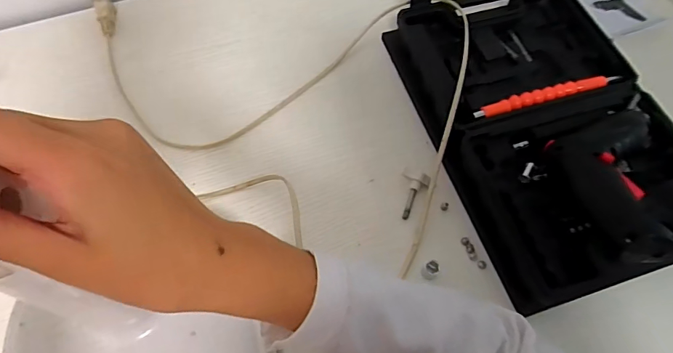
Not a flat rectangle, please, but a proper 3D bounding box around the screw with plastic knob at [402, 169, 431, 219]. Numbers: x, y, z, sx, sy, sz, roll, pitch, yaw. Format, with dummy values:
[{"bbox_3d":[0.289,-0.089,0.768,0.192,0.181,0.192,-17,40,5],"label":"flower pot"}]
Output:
[{"bbox_3d":[0.073,0.017,0.410,0.026,0.010,0.048,15,76,6],"label":"screw with plastic knob"}]

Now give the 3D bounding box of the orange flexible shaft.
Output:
[{"bbox_3d":[0.216,-0.085,0.440,0.157,0.012,0.017,-15,64,-10],"label":"orange flexible shaft"}]

